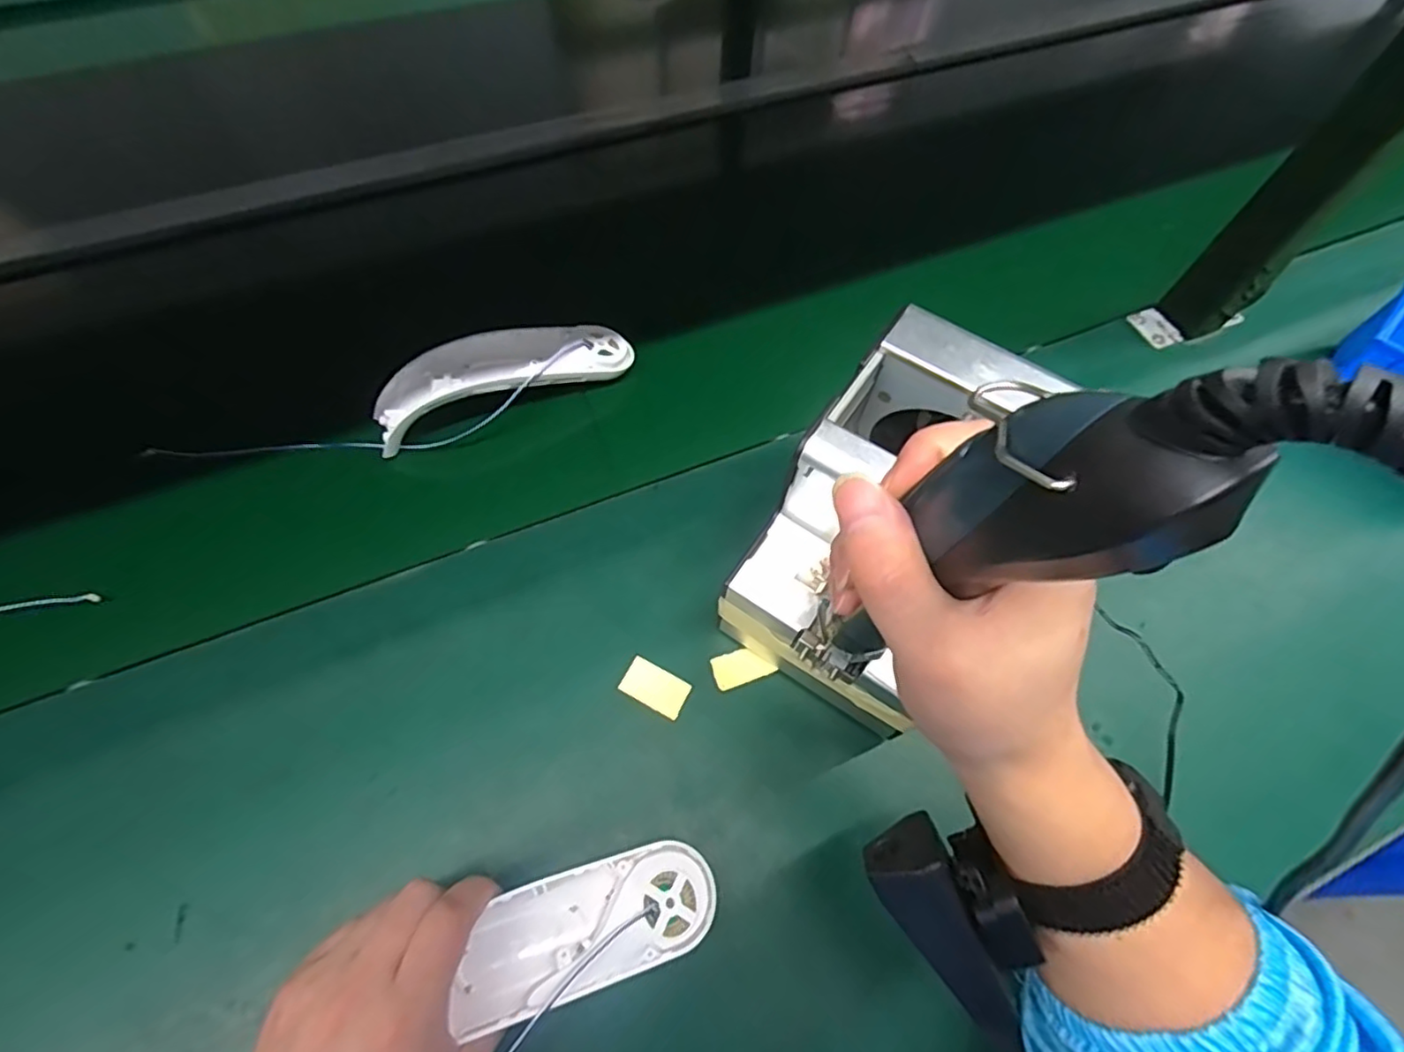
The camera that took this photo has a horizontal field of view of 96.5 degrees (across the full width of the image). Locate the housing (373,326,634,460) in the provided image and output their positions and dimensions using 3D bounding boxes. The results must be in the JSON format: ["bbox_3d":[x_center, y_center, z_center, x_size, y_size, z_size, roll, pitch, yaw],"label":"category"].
[{"bbox_3d":[-0.151,-0.113,0.482,0.198,0.050,0.056,-19,66,-12],"label":"housing"}]

